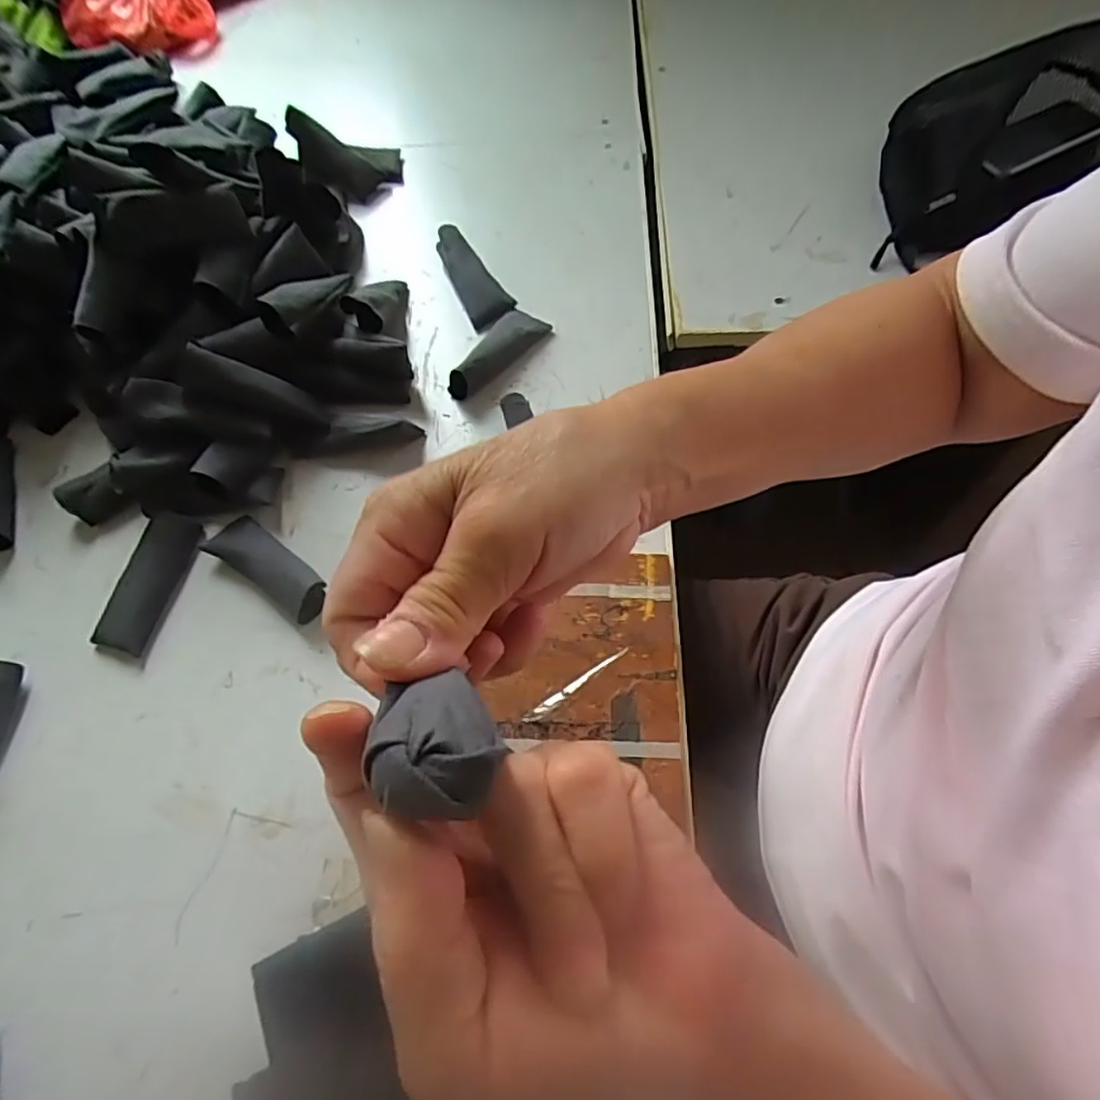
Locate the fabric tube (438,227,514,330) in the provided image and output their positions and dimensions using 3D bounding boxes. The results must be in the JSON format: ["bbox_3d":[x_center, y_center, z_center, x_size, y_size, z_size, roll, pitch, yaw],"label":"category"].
[{"bbox_3d":[-0.072,-0.250,0.569,0.039,0.034,0.106,-27,66,-10],"label":"fabric tube"}]

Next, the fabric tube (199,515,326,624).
[{"bbox_3d":[-0.203,0.012,0.454,0.104,0.024,0.037,33,70,17],"label":"fabric tube"}]

